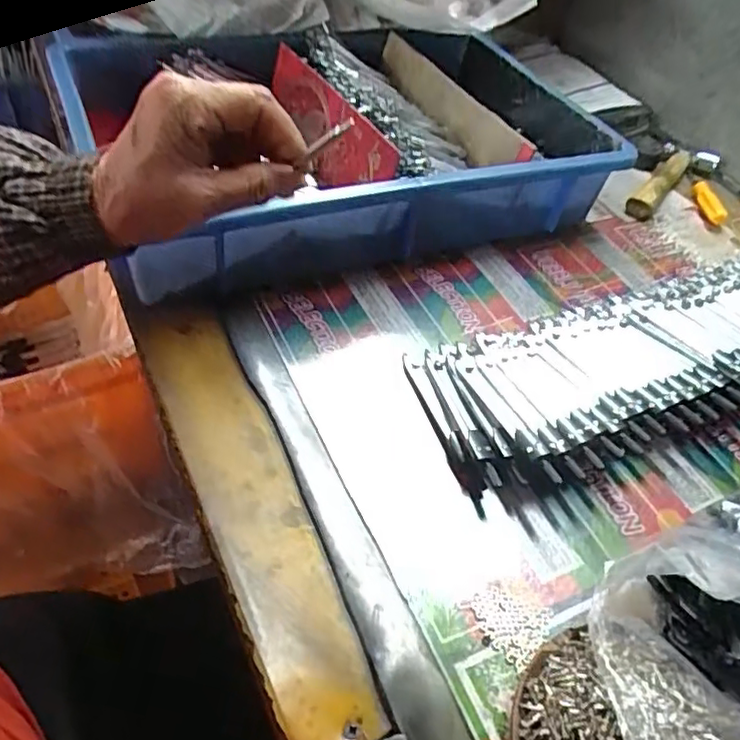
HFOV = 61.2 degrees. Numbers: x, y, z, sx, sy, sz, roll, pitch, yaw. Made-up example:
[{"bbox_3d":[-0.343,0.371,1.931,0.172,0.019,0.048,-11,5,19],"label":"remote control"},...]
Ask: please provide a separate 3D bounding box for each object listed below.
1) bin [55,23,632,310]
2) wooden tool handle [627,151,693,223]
[{"bbox_3d":[-0.022,-0.209,0.561,0.406,0.083,0.293,-17,53,-20],"label":"bin"},{"bbox_3d":[0.295,-0.190,0.638,0.024,0.020,0.133,31,53,20],"label":"wooden tool handle"}]

